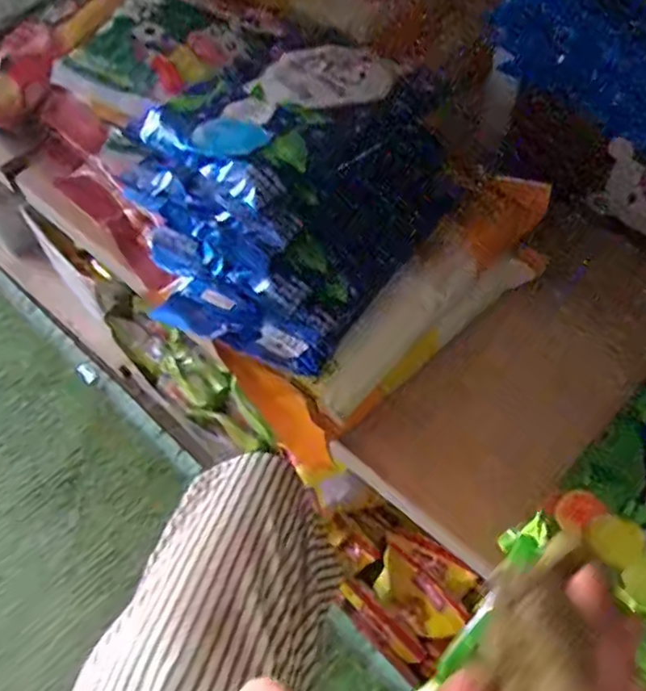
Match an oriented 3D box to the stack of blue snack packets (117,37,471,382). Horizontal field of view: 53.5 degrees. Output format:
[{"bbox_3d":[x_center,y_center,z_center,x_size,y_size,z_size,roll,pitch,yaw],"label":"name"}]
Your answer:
[{"bbox_3d":[-0.025,-0.103,0.437,0.147,0.135,0.183,29,62,22],"label":"stack of blue snack packets"}]

